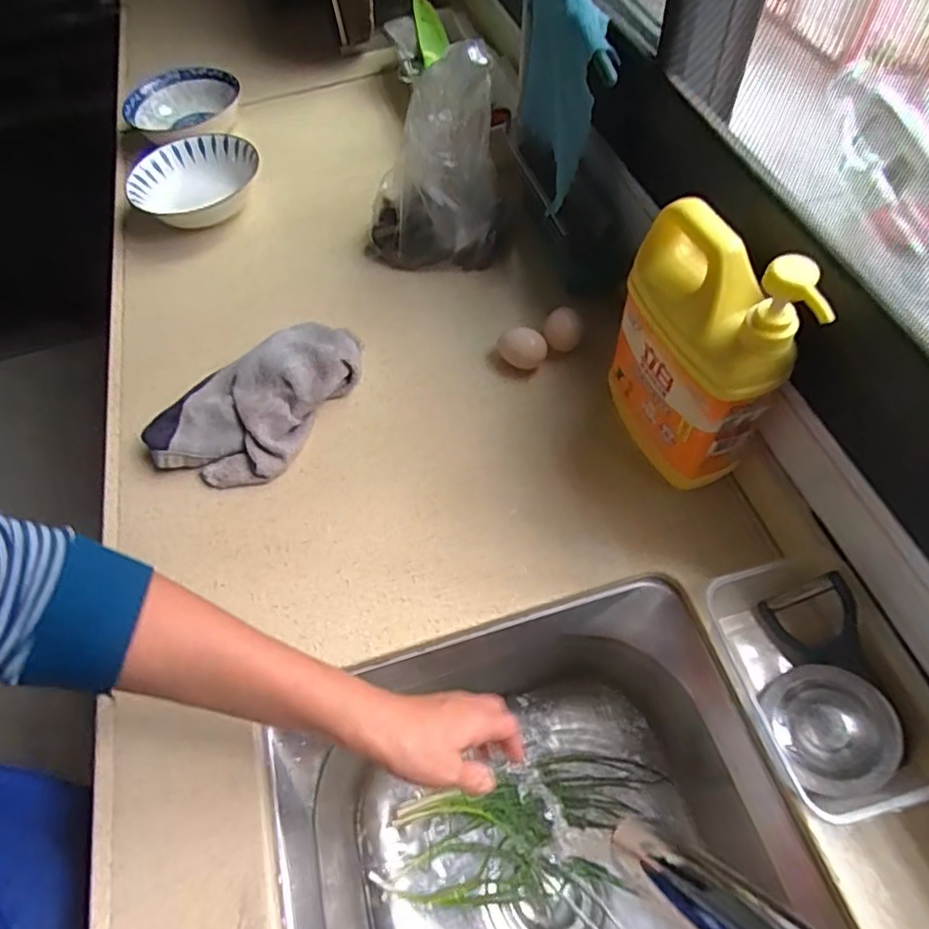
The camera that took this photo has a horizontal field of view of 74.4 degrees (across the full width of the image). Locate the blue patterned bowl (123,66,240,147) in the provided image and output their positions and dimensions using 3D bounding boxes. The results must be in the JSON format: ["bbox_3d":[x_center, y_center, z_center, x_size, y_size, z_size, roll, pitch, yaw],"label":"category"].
[{"bbox_3d":[-0.424,-0.547,0.944,0.180,0.046,0.168,39,68,24],"label":"blue patterned bowl"}]

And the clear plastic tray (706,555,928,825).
[{"bbox_3d":[0.260,0.161,0.457,0.105,0.068,0.172,-14,58,-5],"label":"clear plastic tray"}]

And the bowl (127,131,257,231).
[{"bbox_3d":[-0.365,-0.378,0.836,0.162,0.058,0.152,-2,58,3],"label":"bowl"}]

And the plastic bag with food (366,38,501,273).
[{"bbox_3d":[-0.044,-0.337,0.696,0.158,0.242,0.131,-12,58,-4],"label":"plastic bag with food"}]

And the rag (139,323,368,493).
[{"bbox_3d":[-0.215,-0.072,0.645,0.145,0.048,0.228,31,65,21],"label":"rag"}]

